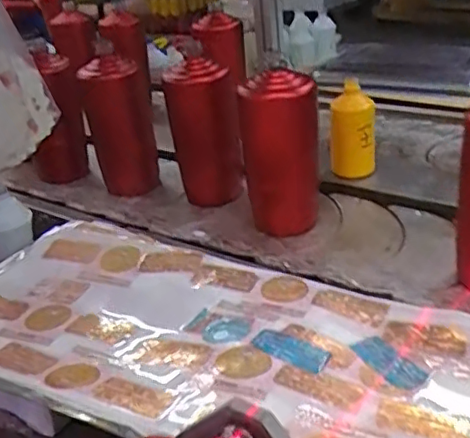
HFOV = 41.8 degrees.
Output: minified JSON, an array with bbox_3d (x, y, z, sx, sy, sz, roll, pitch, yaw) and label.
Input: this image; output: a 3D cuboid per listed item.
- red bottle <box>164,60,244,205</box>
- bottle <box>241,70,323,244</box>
[{"bbox_3d":[-0.037,-0.102,0.759,0.082,0.170,0.078,-9,28,-3],"label":"red bottle"},{"bbox_3d":[0.052,-0.069,0.678,0.083,0.172,0.071,-2,28,10],"label":"bottle"}]

